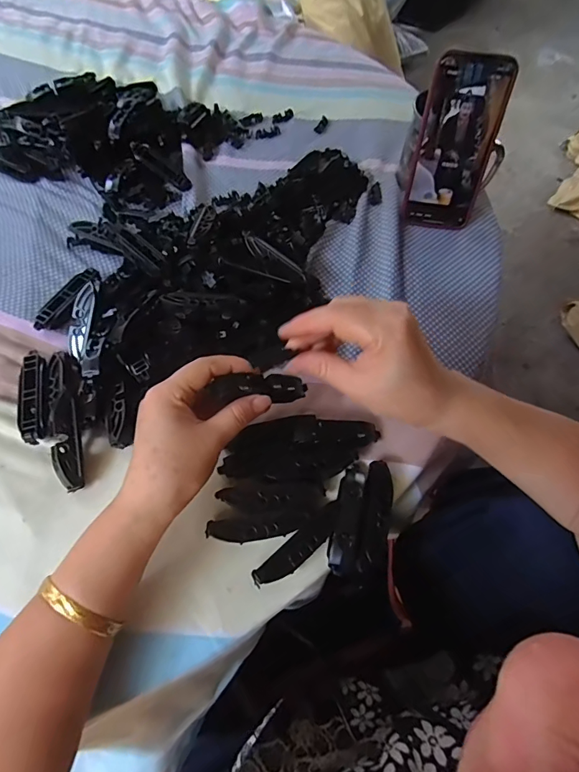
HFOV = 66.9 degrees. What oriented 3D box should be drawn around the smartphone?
[{"bbox_3d":[0.171,-0.245,0.450,0.075,0.157,0.011,11,38,5],"label":"smartphone"}]

